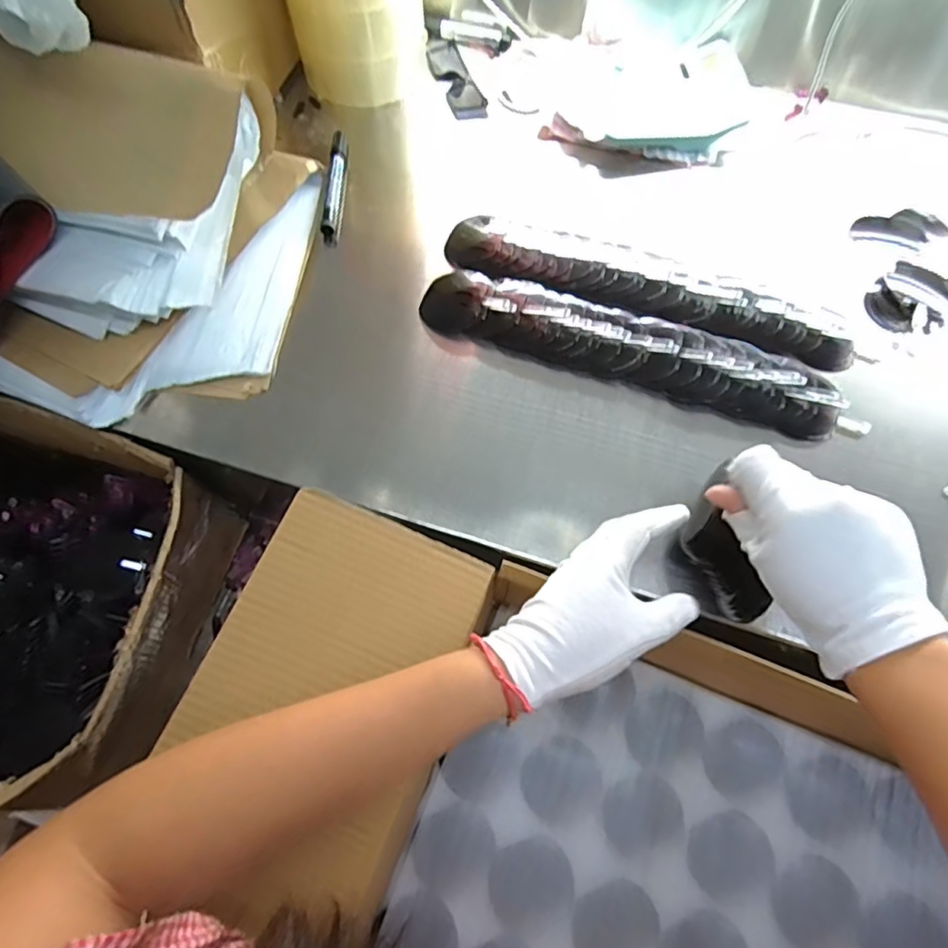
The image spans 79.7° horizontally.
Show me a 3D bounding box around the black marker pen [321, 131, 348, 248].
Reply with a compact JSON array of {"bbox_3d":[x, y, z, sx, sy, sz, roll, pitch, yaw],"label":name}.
[{"bbox_3d":[-0.136,-0.287,0.561,0.016,0.015,0.139,-1,66,-1],"label":"black marker pen"}]

